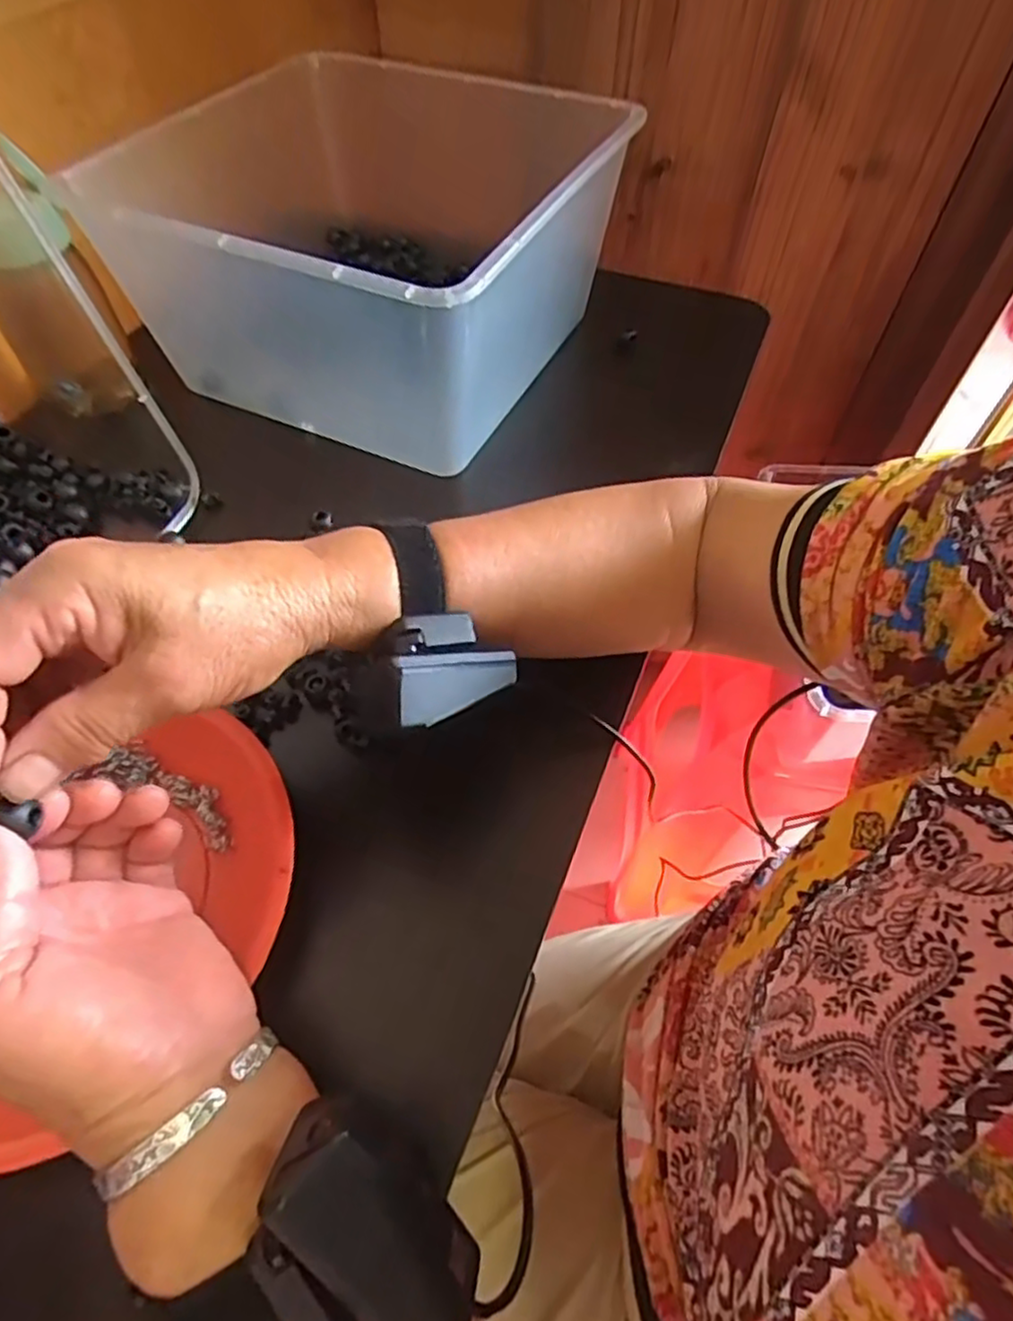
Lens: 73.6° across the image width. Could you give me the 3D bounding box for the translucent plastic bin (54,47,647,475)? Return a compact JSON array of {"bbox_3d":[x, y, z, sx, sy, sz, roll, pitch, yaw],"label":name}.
[{"bbox_3d":[-0.096,-0.313,0.509,0.311,0.140,0.322,21,58,14],"label":"translucent plastic bin"}]

